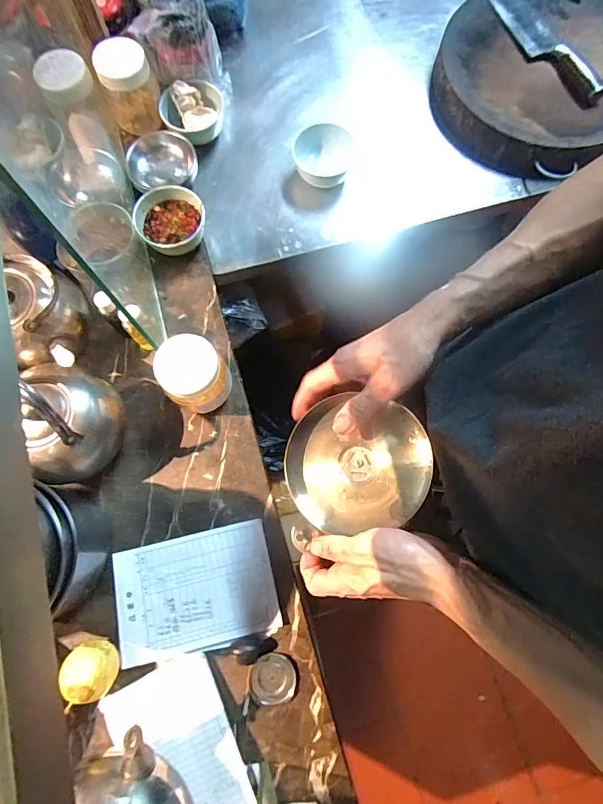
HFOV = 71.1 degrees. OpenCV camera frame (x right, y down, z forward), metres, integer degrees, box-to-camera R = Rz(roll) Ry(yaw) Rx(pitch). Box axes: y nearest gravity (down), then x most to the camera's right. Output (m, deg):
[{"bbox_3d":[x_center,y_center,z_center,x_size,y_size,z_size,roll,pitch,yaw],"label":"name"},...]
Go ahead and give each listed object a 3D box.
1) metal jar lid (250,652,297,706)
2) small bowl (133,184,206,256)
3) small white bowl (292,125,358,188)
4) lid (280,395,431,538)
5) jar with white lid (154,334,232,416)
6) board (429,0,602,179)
[{"bbox_3d":[-0.033,0.332,0.505,0.052,0.006,0.053,0,76,-1],"label":"metal jar lid"},{"bbox_3d":[-0.189,-0.263,0.636,0.095,0.068,0.095,0,76,-1],"label":"small bowl"},{"bbox_3d":[0.035,-0.385,0.672,0.097,0.046,0.099,0,76,-1],"label":"small white bowl"},{"bbox_3d":[0.052,0.057,0.404,0.136,0.021,0.121,-8,75,12],"label":"lid"},{"bbox_3d":[-0.135,-0.031,0.538,0.076,0.091,0.080,0,76,-1],"label":"jar with white lid"},{"bbox_3d":[0.410,-0.567,0.715,0.337,0.048,0.391,27,77,6],"label":"board"}]

